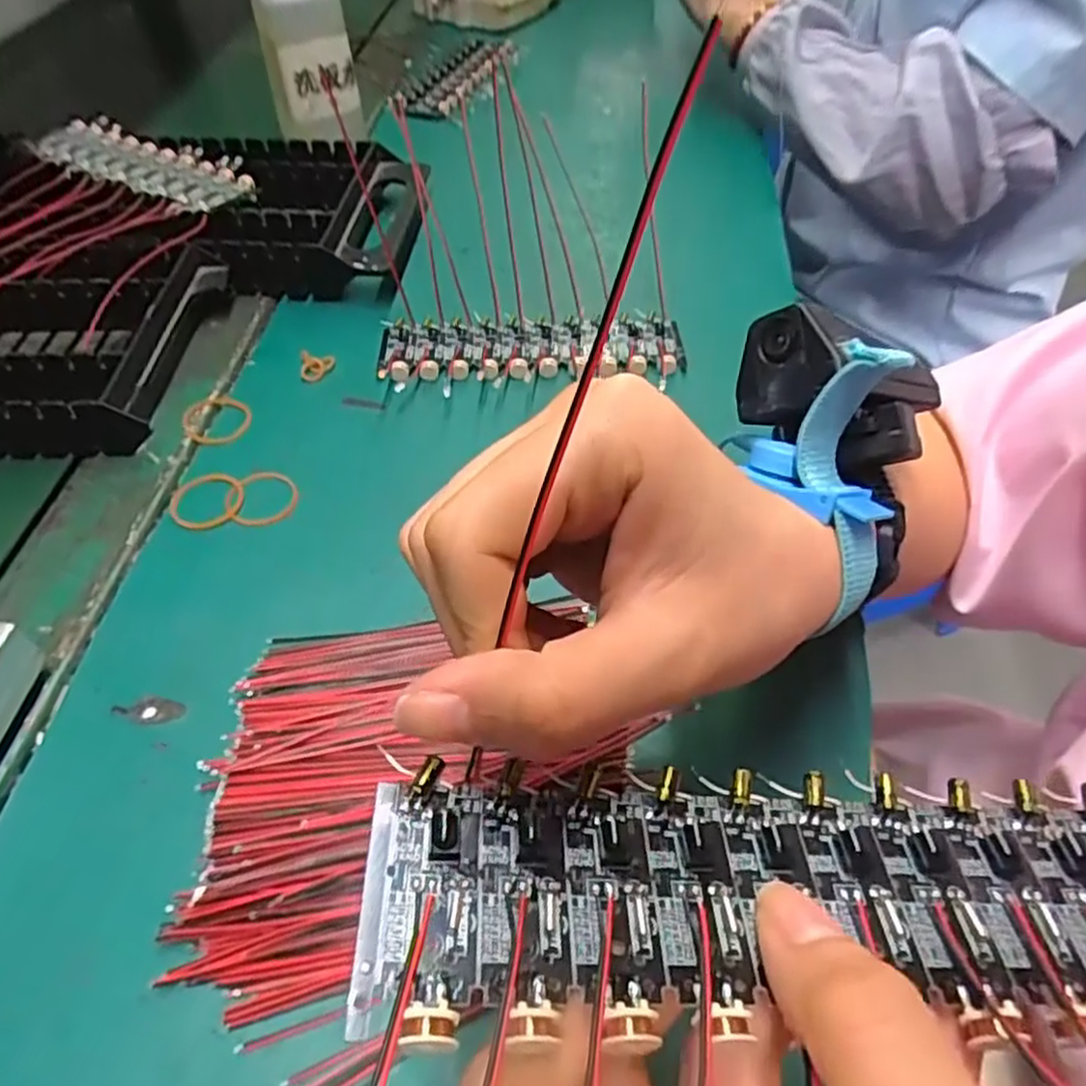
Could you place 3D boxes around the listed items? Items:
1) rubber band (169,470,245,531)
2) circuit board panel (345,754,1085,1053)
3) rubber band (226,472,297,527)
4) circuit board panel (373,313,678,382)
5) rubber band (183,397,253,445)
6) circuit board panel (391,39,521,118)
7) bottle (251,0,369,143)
[{"bbox_3d":[-0.153,-0.019,0.336,0.034,0.004,0.032,7,57,6],"label":"rubber band"},{"bbox_3d":[0.050,0.064,0.135,0.161,0.010,0.043,5,50,-7],"label":"circuit board panel"},{"bbox_3d":[-0.128,-0.021,0.337,0.031,0.004,0.032,-7,50,-3],"label":"rubber band"},{"bbox_3d":[-0.006,-0.106,0.404,0.162,0.011,0.047,-4,50,0],"label":"circuit board panel"},{"bbox_3d":[-0.163,-0.062,0.370,0.032,0.005,0.034,-19,52,-13],"label":"rubber band"},{"bbox_3d":[-0.073,-0.400,0.634,0.060,0.018,0.138,21,54,19],"label":"circuit board panel"},{"bbox_3d":[-0.161,-0.339,0.498,0.053,0.109,0.047,-32,56,-22],"label":"bottle"}]

